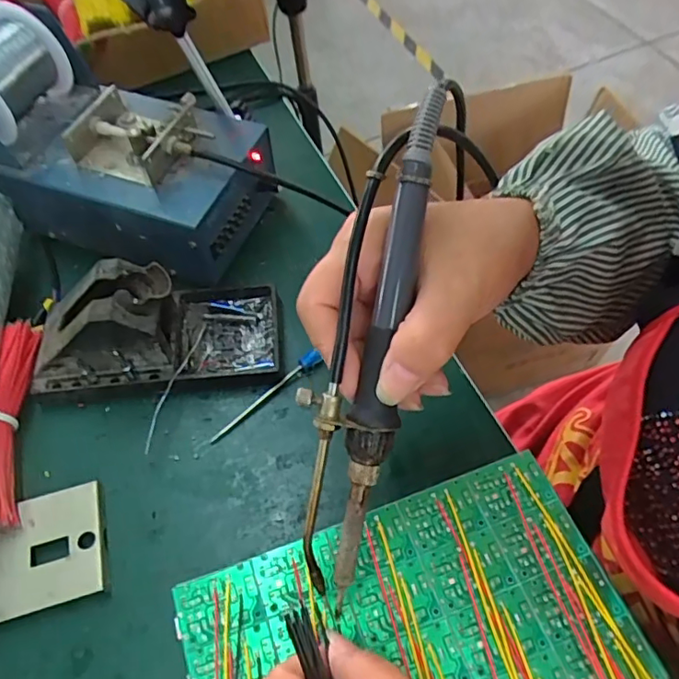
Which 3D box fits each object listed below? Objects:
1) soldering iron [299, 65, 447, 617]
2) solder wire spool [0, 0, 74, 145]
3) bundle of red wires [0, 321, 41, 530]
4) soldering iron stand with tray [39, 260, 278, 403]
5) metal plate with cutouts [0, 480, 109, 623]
[{"bbox_3d":[0.010,0.002,0.220,0.033,0.016,0.203,11,93,4],"label":"soldering iron"},{"bbox_3d":[-0.235,-0.179,0.393,0.068,0.072,0.074,10,58,9],"label":"solder wire spool"},{"bbox_3d":[-0.199,0.047,0.340,0.016,0.024,0.130,-7,57,-8],"label":"bundle of red wires"},{"bbox_3d":[-0.121,-0.013,0.368,0.156,0.070,0.077,-7,56,-2],"label":"soldering iron stand with tray"},{"bbox_3d":[-0.166,0.117,0.315,0.065,0.010,0.063,-14,58,-12],"label":"metal plate with cutouts"}]

